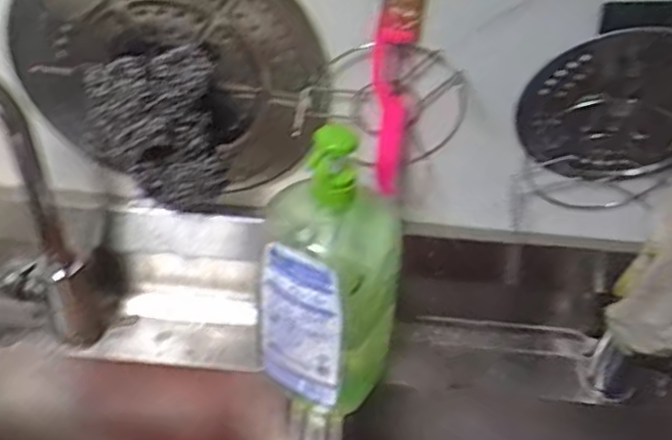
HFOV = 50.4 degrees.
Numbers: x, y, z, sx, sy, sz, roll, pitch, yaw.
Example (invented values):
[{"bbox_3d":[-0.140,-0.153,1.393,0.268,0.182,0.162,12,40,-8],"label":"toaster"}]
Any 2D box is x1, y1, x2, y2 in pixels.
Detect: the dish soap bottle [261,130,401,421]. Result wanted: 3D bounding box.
[{"bbox_3d":[0.004,0.053,0.616,0.087,0.274,0.108,35,53,25],"label":"dish soap bottle"}]

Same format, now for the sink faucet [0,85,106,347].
[{"bbox_3d":[-0.318,0.018,0.608,0.189,0.339,0.066,-23,53,-25],"label":"sink faucet"}]

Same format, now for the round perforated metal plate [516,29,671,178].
[{"bbox_3d":[0.229,-0.090,0.571,0.153,0.169,0.020,27,56,-27],"label":"round perforated metal plate"}]

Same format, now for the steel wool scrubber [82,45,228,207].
[{"bbox_3d":[-0.150,-0.071,0.617,0.111,0.144,0.057,-2,47,-8],"label":"steel wool scrubber"}]

